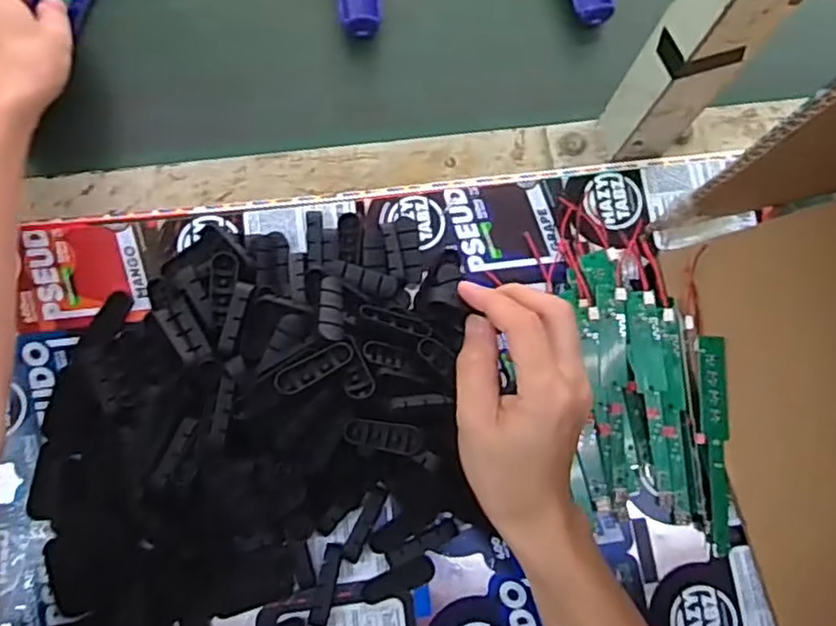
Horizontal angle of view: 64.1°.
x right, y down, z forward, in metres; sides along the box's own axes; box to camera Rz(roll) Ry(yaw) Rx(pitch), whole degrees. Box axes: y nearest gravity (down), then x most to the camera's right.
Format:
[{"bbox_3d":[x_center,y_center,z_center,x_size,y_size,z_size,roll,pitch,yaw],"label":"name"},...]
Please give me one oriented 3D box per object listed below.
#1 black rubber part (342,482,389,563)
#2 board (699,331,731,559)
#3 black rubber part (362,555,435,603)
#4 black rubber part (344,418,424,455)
[{"bbox_3d":[-0.033,0.132,0.422,0.011,0.008,0.051,25,77,3],"label":"black rubber part"},{"bbox_3d":[0.198,0.087,0.444,0.020,0.006,0.142,2,81,-2],"label":"board"},{"bbox_3d":[-0.012,0.165,0.414,0.047,0.008,0.016,-18,79,-7],"label":"black rubber part"},{"bbox_3d":[-0.021,0.074,0.402,0.047,0.009,0.017,11,76,-1],"label":"black rubber part"}]

